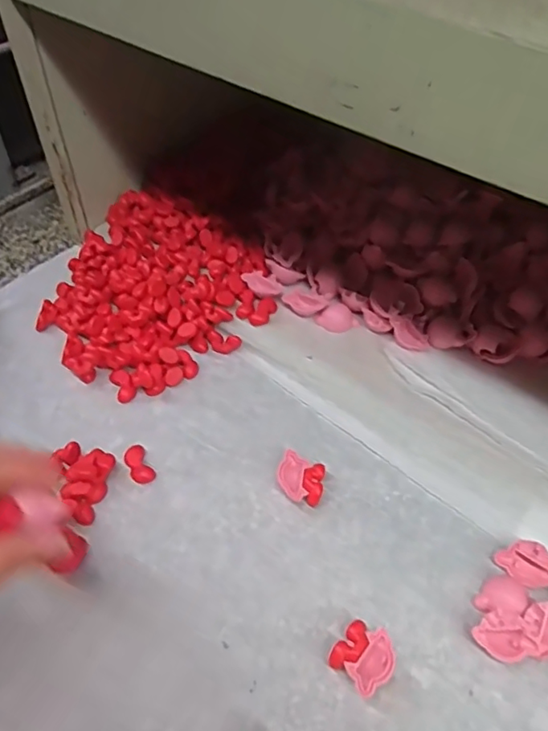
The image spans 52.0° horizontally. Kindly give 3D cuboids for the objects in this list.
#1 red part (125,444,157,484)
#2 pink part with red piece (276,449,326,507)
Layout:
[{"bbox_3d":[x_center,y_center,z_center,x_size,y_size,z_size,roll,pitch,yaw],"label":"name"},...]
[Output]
[{"bbox_3d":[-0.099,0.072,0.412,0.016,0.008,0.031,-25,57,-20],"label":"red part"},{"bbox_3d":[0.019,0.083,0.404,0.034,0.015,0.034,15,53,10],"label":"pink part with red piece"}]

